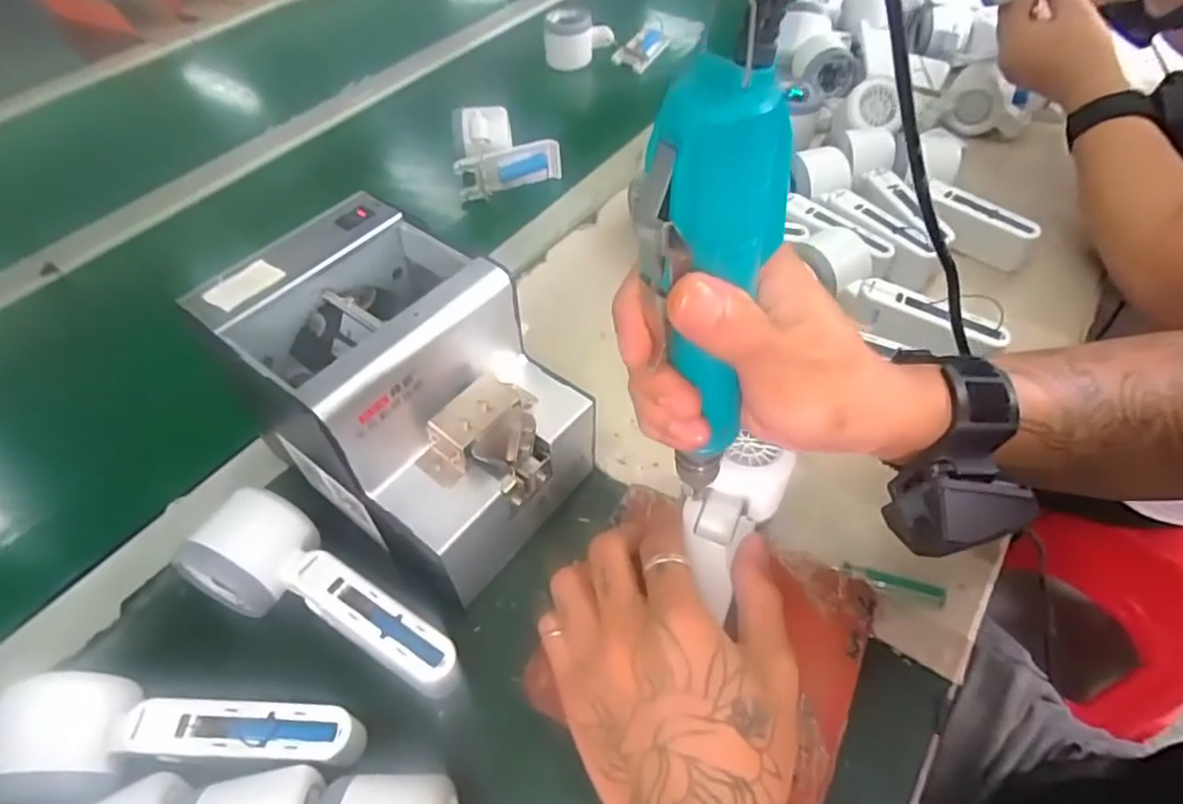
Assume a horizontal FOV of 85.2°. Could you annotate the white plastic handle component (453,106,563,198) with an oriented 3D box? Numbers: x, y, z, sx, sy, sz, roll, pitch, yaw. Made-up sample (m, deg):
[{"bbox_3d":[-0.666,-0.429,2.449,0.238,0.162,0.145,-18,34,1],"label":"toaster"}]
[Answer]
[{"bbox_3d":[-0.087,-0.251,0.629,0.102,0.078,0.047,-22,54,-15],"label":"white plastic handle component"}]

